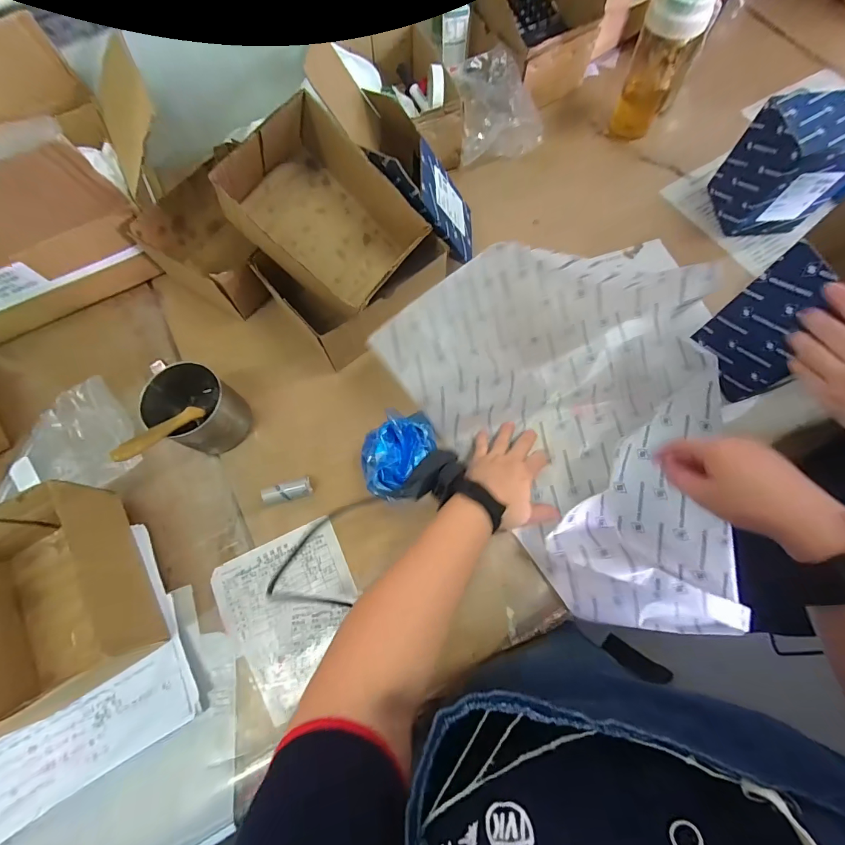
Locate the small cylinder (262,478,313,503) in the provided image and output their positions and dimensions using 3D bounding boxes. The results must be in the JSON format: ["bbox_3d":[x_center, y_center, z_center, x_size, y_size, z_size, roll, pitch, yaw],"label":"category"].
[{"bbox_3d":[-0.163,0.084,0.473,0.055,0.024,0.022,-19,73,-5],"label":"small cylinder"}]

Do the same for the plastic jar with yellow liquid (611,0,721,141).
[{"bbox_3d":[0.360,-0.545,0.597,0.087,0.182,0.081,22,74,8],"label":"plastic jar with yellow liquid"}]

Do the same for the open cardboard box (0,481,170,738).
[{"bbox_3d":[-0.383,0.181,0.410,0.154,0.098,0.187,-32,74,-9],"label":"open cardboard box"}]

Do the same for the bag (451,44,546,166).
[{"bbox_3d":[0.118,-0.511,0.634,0.132,0.068,0.148,-10,99,5],"label":"bag"}]

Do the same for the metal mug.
[{"bbox_3d":[-0.273,-0.018,0.479,0.099,0.080,0.089,37,76,12],"label":"metal mug"}]

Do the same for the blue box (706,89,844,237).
[{"bbox_3d":[0.502,-0.351,0.551,0.102,0.140,0.104,-3,72,0],"label":"blue box"}]

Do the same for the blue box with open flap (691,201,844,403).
[{"bbox_3d":[0.430,-0.137,0.414,0.112,0.241,0.117,-24,73,-7],"label":"blue box with open flap"}]

